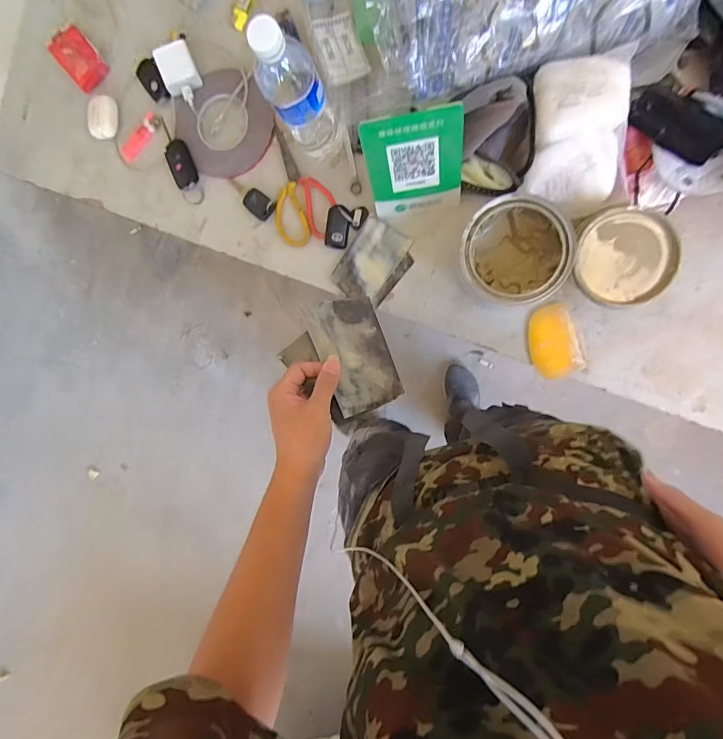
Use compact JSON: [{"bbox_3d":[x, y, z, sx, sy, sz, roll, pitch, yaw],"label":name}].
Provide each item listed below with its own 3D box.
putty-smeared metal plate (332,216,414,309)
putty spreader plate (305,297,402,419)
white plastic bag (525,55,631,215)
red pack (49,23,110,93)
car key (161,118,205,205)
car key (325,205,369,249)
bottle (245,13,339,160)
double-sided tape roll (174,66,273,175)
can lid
[{"bbox_3d":[0.018,-0.153,0.614,0.084,0.004,0.112,34,99,-3],"label":"putty-smeared metal plate"},{"bbox_3d":[-0.006,-0.016,0.463,0.073,0.005,0.130,-22,107,-3],"label":"putty spreader plate"},{"bbox_3d":[0.266,-0.287,0.526,0.102,0.028,0.166,4,117,18],"label":"white plastic bag"},{"bbox_3d":[-0.433,-0.476,0.652,0.057,0.016,0.086,-41,89,10],"label":"red pack"},{"bbox_3d":[-0.272,-0.315,0.638,0.038,0.017,0.130,-17,93,10],"label":"car key"},{"bbox_3d":[-0.023,-0.204,0.605,0.056,0.025,0.056,6,97,7],"label":"car key"},{"bbox_3d":[-0.069,-0.312,0.503,0.056,0.225,0.052,1,96,8],"label":"bottle"},{"bbox_3d":[-0.202,-0.365,0.629,0.137,0.009,0.138,0,97,0],"label":"double-sided tape roll"},{"bbox_3d":[0.324,-0.138,0.521,0.114,0.008,0.114,1,96,9],"label":"can lid"}]

